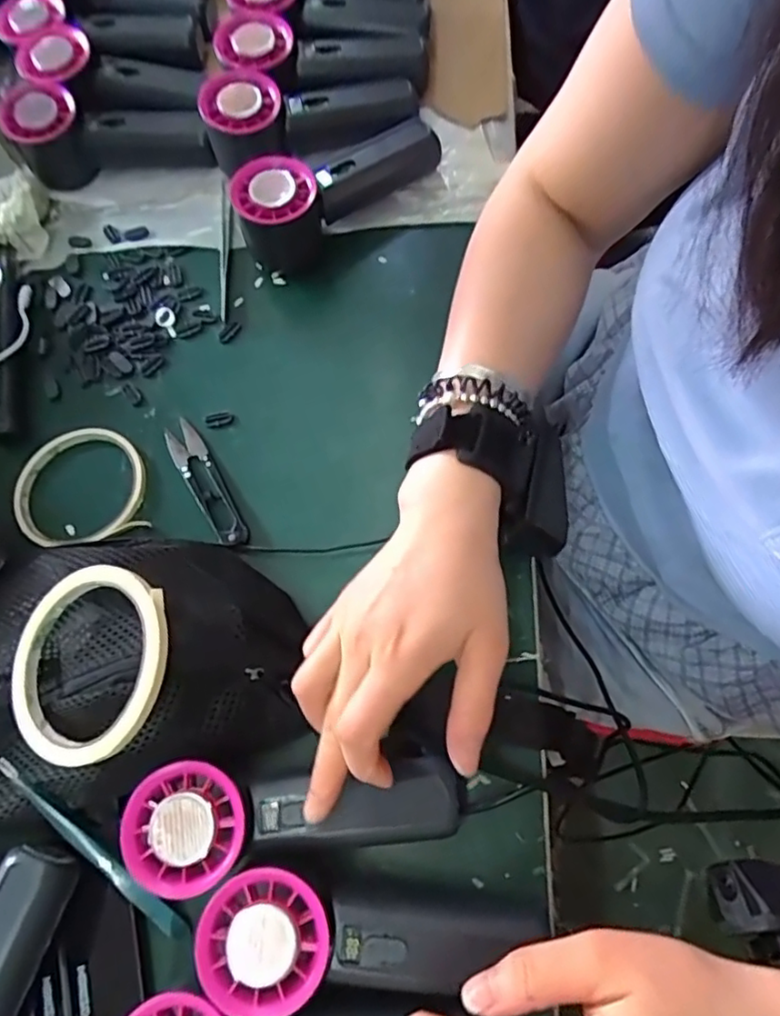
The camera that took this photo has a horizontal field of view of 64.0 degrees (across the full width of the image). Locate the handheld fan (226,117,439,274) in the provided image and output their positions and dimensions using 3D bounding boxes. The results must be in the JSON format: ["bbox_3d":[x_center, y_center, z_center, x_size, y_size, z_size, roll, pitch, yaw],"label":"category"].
[{"bbox_3d":[-0.036,-0.235,0.454,0.158,0.068,0.053,-37,70,-6],"label":"handheld fan"}]

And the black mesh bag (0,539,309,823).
[{"bbox_3d":[-0.178,0.082,0.338,0.258,0.056,0.148,-15,70,2],"label":"black mesh bag"}]

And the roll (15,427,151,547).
[{"bbox_3d":[-0.207,-0.014,0.415,0.088,0.006,0.084,-3,70,7],"label":"roll"}]

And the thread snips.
[{"bbox_3d":[-0.121,-0.018,0.403,0.022,0.008,0.103,-32,69,-4],"label":"thread snips"}]

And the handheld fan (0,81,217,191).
[{"bbox_3d":[-0.218,-0.298,0.492,0.148,0.057,0.054,-8,70,4],"label":"handheld fan"}]

